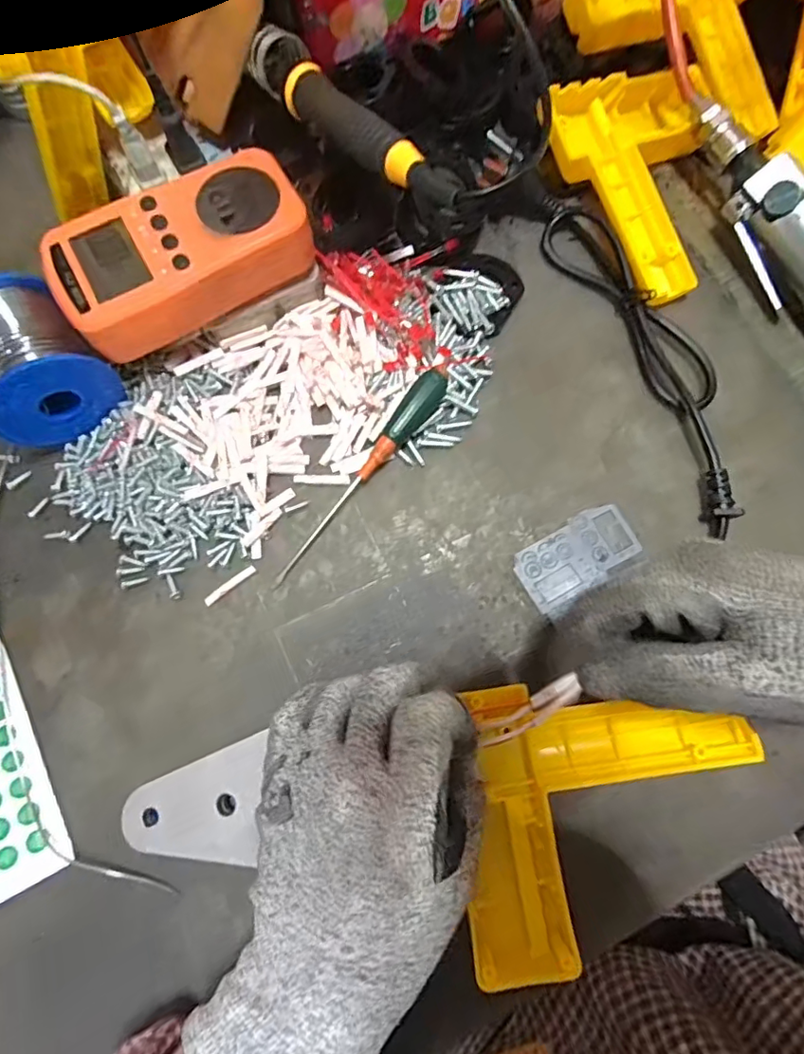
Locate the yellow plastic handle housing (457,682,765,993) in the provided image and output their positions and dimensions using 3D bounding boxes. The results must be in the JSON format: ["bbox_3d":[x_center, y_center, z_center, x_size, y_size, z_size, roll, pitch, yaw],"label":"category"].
[{"bbox_3d":[0.095,0.132,0.242,0.127,0.026,0.114,-2,78,-2],"label":"yellow plastic handle housing"}]

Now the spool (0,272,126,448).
[{"bbox_3d":[-0.195,-0.091,0.279,0.059,0.048,0.075,-33,80,-8],"label":"spool"}]

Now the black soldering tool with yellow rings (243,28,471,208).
[{"bbox_3d":[-0.026,-0.205,0.264,0.027,0.018,0.172,-35,67,-9],"label":"black soldering tool with yellow rings"}]

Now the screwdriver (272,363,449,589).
[{"bbox_3d":[-0.021,-0.028,0.289,0.014,0.019,0.146,35,79,6],"label":"screwdriver"}]

